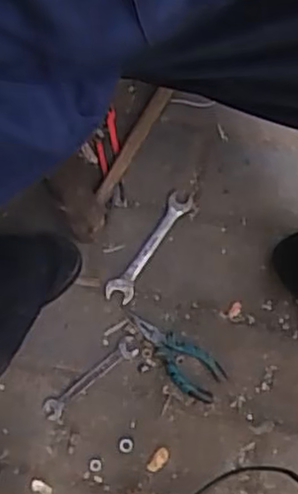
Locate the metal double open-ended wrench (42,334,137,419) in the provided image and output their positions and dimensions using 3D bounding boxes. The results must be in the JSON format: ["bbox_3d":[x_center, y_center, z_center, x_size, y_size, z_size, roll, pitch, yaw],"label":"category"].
[{"bbox_3d":[-0.075,0.170,0.897,0.145,0.005,0.029,-39,79,-8],"label":"metal double open-ended wrench"}]

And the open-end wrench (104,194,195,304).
[{"bbox_3d":[0.002,-0.002,0.951,0.035,0.008,0.176,33,79,8],"label":"open-end wrench"}]

